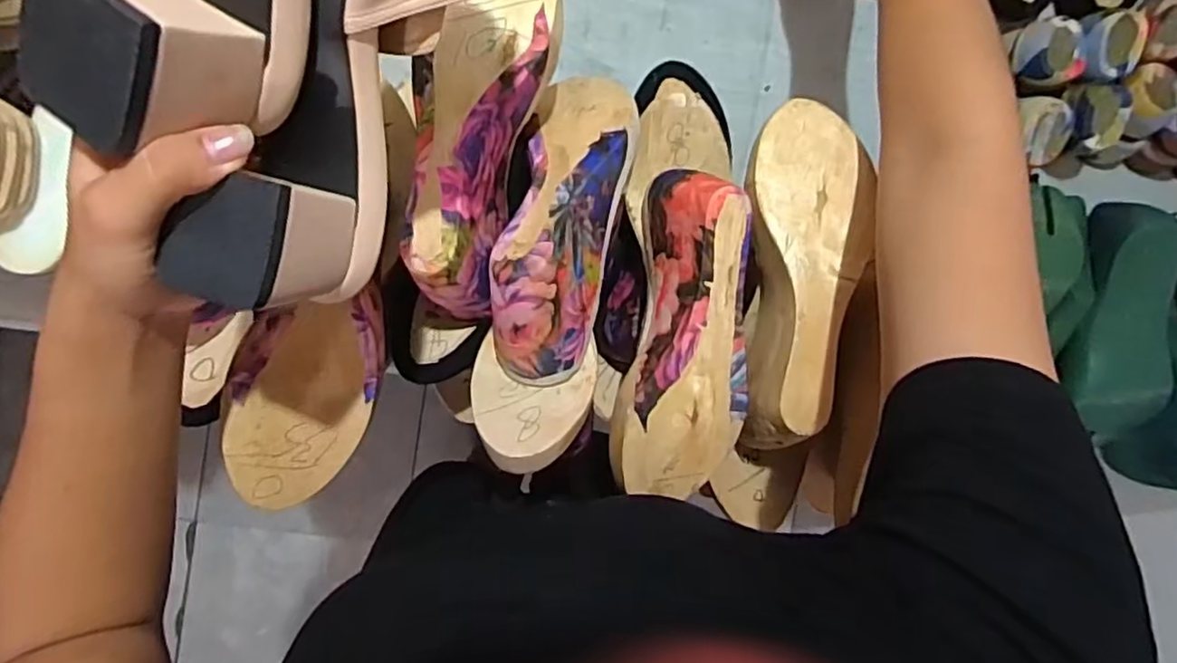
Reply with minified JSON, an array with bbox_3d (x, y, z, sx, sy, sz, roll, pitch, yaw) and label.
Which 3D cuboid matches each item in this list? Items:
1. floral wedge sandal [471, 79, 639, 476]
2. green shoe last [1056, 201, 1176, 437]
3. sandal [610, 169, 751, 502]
[{"bbox_3d":[-0.016,-0.053,0.421,0.073,0.084,0.271,12,78,-5],"label":"floral wedge sandal"},{"bbox_3d":[0.461,-0.004,0.585,0.069,0.063,0.207,-8,106,-5],"label":"green shoe last"},{"bbox_3d":[0.065,0.005,0.433,0.079,0.071,0.220,9,90,-5],"label":"sandal"}]

